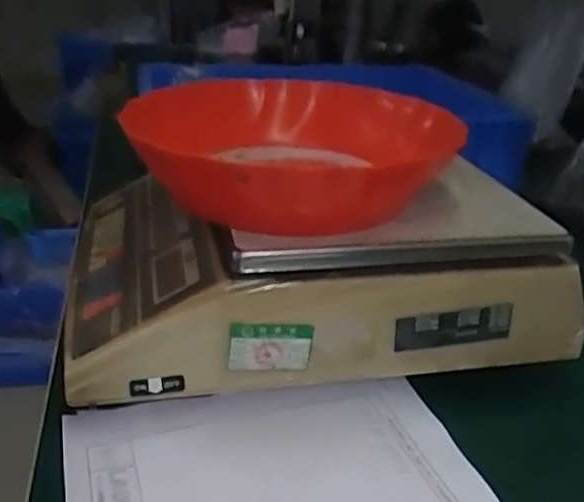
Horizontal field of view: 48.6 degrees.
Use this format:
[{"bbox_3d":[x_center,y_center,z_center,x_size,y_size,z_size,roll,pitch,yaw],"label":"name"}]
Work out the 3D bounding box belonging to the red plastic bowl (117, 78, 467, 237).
[{"bbox_3d":[-0.001,-0.072,0.444,0.208,0.060,0.236,-10,29,-21],"label":"red plastic bowl"}]

